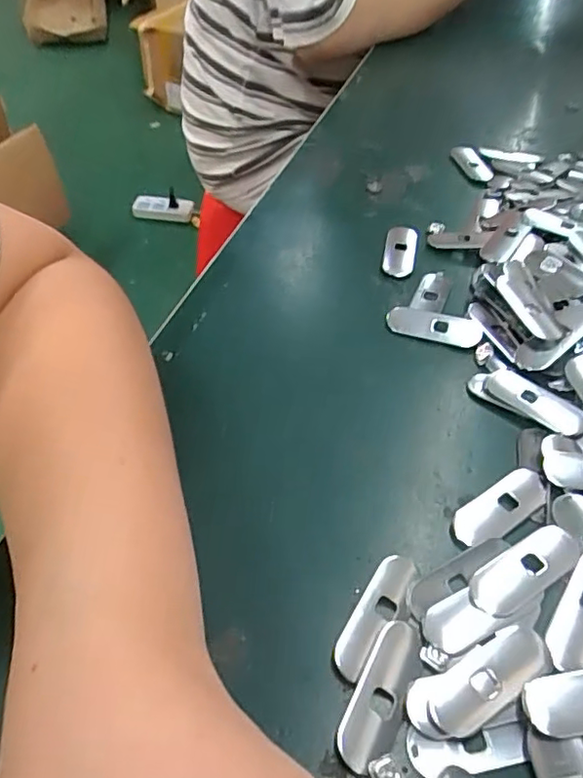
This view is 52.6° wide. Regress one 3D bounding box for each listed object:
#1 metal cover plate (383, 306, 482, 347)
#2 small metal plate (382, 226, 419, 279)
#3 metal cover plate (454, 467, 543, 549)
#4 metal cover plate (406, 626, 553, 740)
[{"bbox_3d":[0.079,-0.035,0.327,0.051,0.004,0.023,14,49,10],"label":"metal cover plate"},{"bbox_3d":[0.069,-0.088,0.372,0.020,0.004,0.047,11,48,7],"label":"small metal plate"},{"bbox_3d":[0.089,0.051,0.253,0.048,0.004,0.019,-26,54,-24],"label":"metal cover plate"},{"bbox_3d":[0.066,0.102,0.204,0.055,0.004,0.020,-18,51,-18],"label":"metal cover plate"}]

